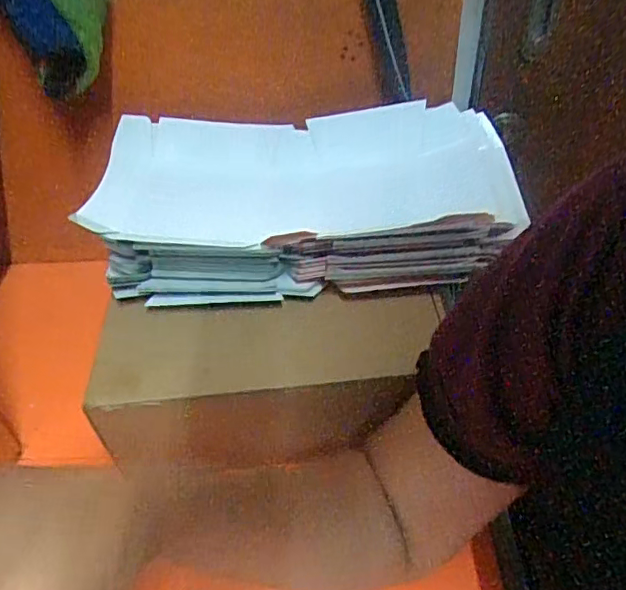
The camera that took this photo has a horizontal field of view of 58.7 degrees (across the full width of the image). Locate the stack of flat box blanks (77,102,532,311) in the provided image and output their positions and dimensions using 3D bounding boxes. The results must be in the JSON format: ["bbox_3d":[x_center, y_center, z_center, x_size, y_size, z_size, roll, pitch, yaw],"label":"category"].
[{"bbox_3d":[-0.012,-0.072,0.469,0.343,0.095,0.177,-3,44,1],"label":"stack of flat box blanks"}]

